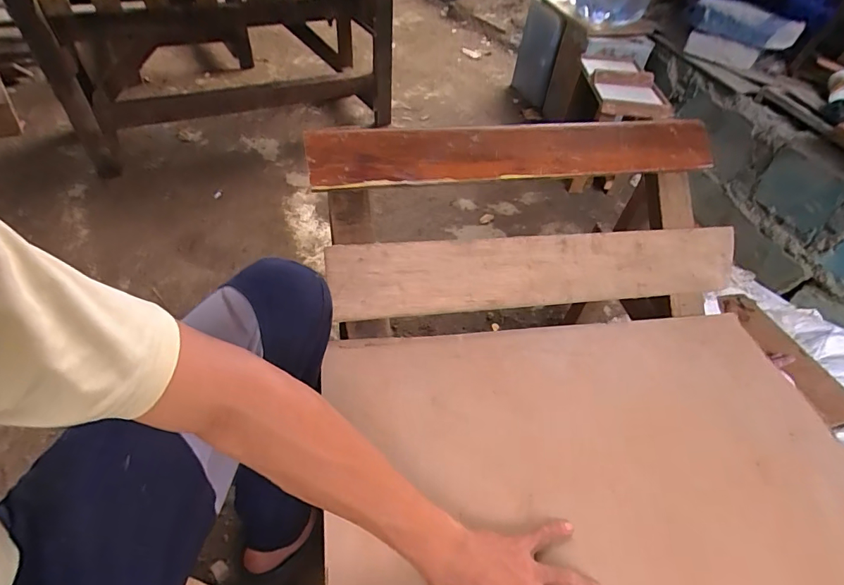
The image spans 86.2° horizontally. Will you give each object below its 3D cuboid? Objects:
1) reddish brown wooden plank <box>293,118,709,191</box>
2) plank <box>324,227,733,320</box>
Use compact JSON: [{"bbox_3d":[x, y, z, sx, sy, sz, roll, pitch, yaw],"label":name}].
[{"bbox_3d":[0.163,-0.219,0.696,0.651,0.024,0.089,-7,87,-12],"label":"reddish brown wooden plank"},{"bbox_3d":[0.178,-0.031,0.645,0.603,0.014,0.099,-4,85,-12],"label":"plank"}]

